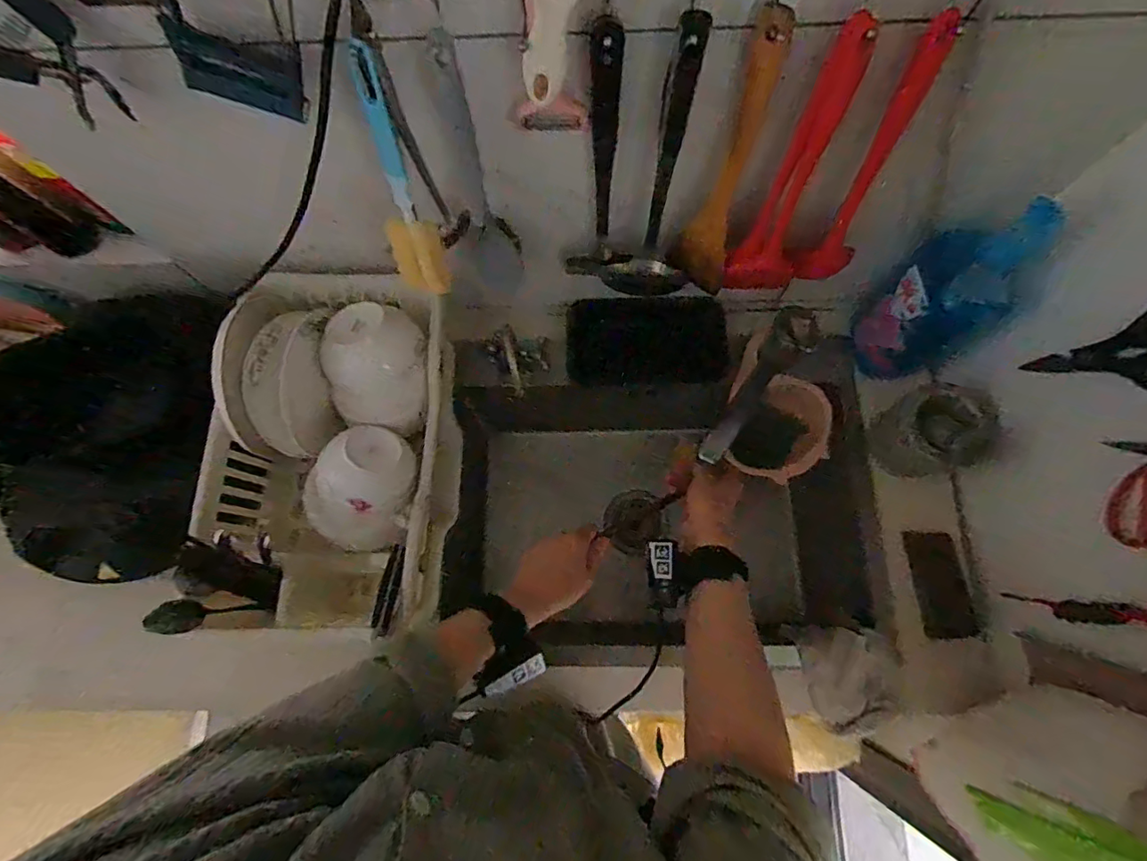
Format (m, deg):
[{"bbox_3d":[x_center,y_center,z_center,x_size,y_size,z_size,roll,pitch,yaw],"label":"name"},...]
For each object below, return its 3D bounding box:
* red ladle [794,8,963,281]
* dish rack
[{"bbox_3d":[0.272,-0.223,0.487,0.061,0.263,0.062,38,79,11],"label":"red ladle"},{"bbox_3d":[-0.273,0.019,0.621,0.258,0.191,0.351,8,75,4],"label":"dish rack"}]

